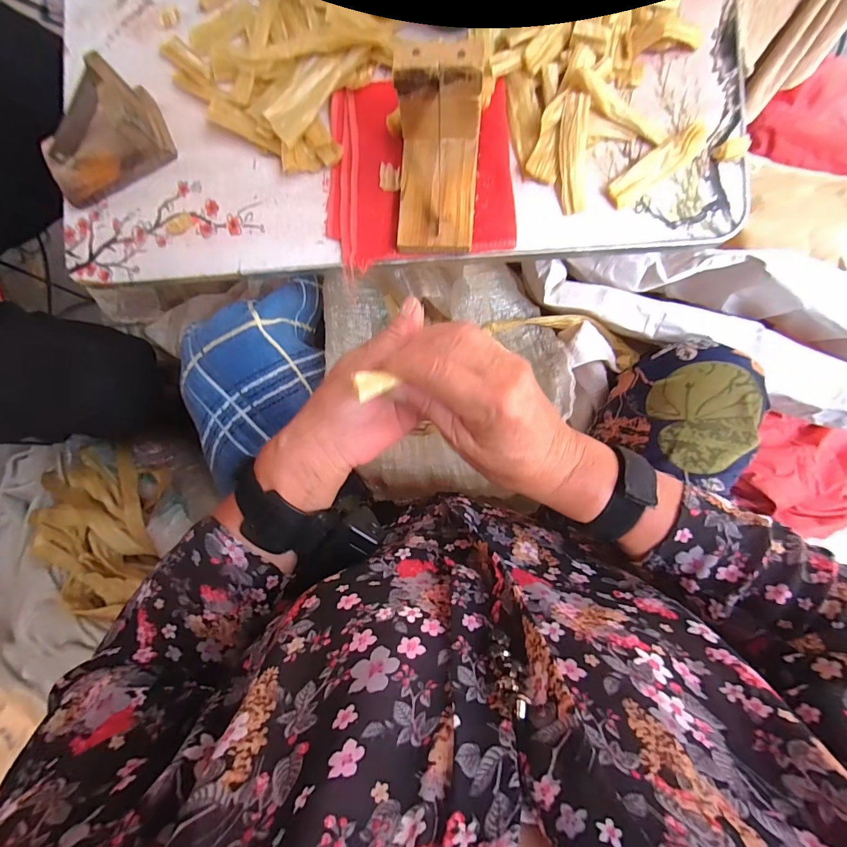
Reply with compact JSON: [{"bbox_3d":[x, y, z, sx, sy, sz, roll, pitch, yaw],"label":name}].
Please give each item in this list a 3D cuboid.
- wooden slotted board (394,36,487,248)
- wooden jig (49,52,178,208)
[{"bbox_3d":[0.010,-0.195,0.294,0.060,0.074,0.101,3,86,5],"label":"wooden slotted board"},{"bbox_3d":[-0.292,-0.255,0.351,0.114,0.058,0.067,-27,84,2],"label":"wooden jig"}]

